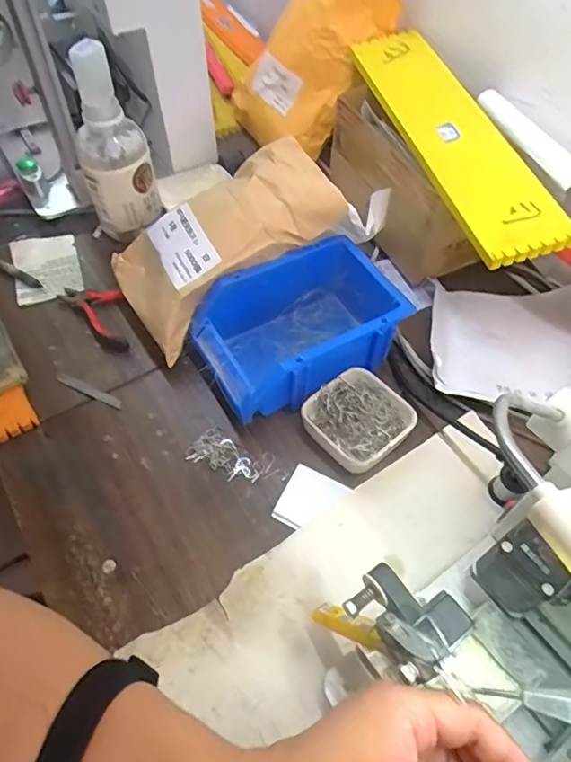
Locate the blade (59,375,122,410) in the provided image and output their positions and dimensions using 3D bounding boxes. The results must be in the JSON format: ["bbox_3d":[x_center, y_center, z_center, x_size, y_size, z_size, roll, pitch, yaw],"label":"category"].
[{"bbox_3d":[-0.192,0.008,0.521,0.077,0.004,0.010,22,58,15],"label":"blade"}]

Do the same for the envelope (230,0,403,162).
[{"bbox_3d":[0.022,-0.408,0.680,0.165,0.241,0.050,47,35,14],"label":"envelope"}]

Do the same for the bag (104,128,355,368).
[{"bbox_3d":[-0.062,-0.134,0.516,0.230,0.061,0.134,-32,58,8],"label":"bag"}]

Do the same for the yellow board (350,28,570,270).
[{"bbox_3d":[0.159,-0.250,0.529,0.081,0.021,0.352,-12,56,-8],"label":"yellow board"}]

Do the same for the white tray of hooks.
[{"bbox_3d":[0.066,0.034,0.481,0.088,0.023,0.081,-33,62,-21],"label":"white tray of hooks"}]

